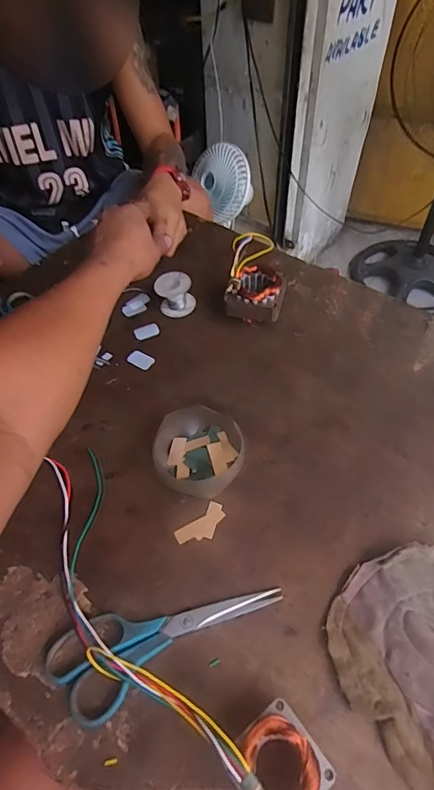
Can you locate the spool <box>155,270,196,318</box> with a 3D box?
[{"bbox_3d":[-0.058,-0.143,0.626,0.051,0.046,0.046,-10,53,-4],"label":"spool"}]

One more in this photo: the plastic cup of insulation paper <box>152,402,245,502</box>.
[{"bbox_3d":[-0.023,0.061,0.462,0.100,0.053,0.083,20,57,17],"label":"plastic cup of insulation paper"}]

